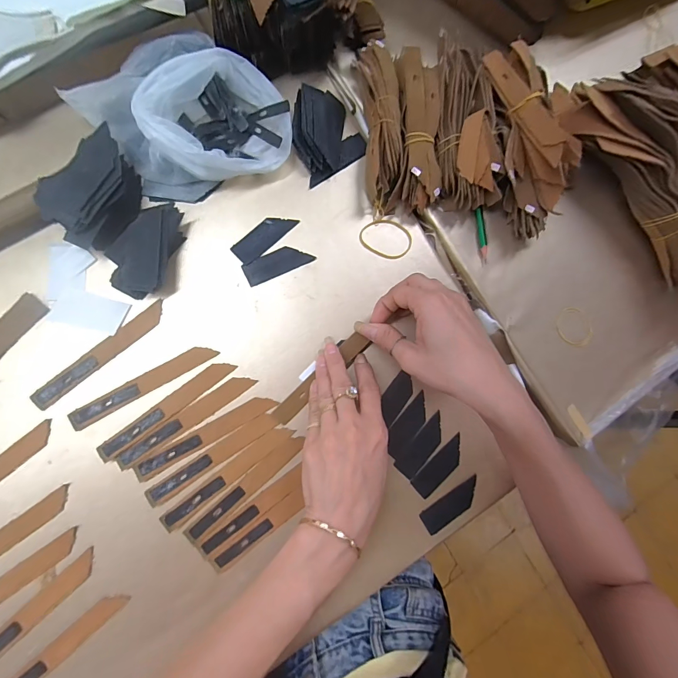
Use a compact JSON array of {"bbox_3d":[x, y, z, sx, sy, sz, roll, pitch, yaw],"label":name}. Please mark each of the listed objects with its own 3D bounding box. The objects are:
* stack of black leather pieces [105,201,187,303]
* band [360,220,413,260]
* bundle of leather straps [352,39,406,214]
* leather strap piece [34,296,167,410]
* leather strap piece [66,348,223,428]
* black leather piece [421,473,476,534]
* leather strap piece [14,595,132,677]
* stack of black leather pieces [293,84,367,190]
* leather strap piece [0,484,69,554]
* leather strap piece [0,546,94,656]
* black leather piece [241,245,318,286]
[{"bbox_3d":[-0.164,-0.079,0.300,0.041,0.029,0.084,17,83,-7],"label":"stack of black leather pieces"},{"bbox_3d":[0.047,-0.100,0.349,0.052,0.004,0.037,23,82,-6],"label":"band"},{"bbox_3d":[0.039,-0.203,0.336,0.034,0.039,0.153,-3,85,-9],"label":"bundle of leather straps"},{"bbox_3d":[-0.203,0.013,0.300,0.125,0.004,0.016,-41,92,-10],"label":"leather strap piece"},{"bbox_3d":[-0.168,0.039,0.303,0.125,0.004,0.017,-30,90,-10],"label":"leather strap piece"},{"bbox_3d":[0.108,0.157,0.330,0.063,0.004,0.025,-31,90,-10],"label":"black leather piece"},{"bbox_3d":[-0.225,0.249,0.274,0.126,0.006,0.016,-39,92,-10],"label":"leather strap piece"},{"bbox_3d":[-0.013,-0.199,0.335,0.069,0.025,0.071,-33,90,-10],"label":"stack of black leather pieces"},{"bbox_3d":[-0.271,0.163,0.278,0.122,0.004,0.016,-37,93,-12],"label":"leather strap piece"},{"bbox_3d":[-0.245,0.220,0.276,0.123,0.005,0.016,-42,92,-10],"label":"leather strap piece"},{"bbox_3d":[-0.057,-0.071,0.327,0.063,0.004,0.022,-27,89,-10],"label":"black leather piece"}]

